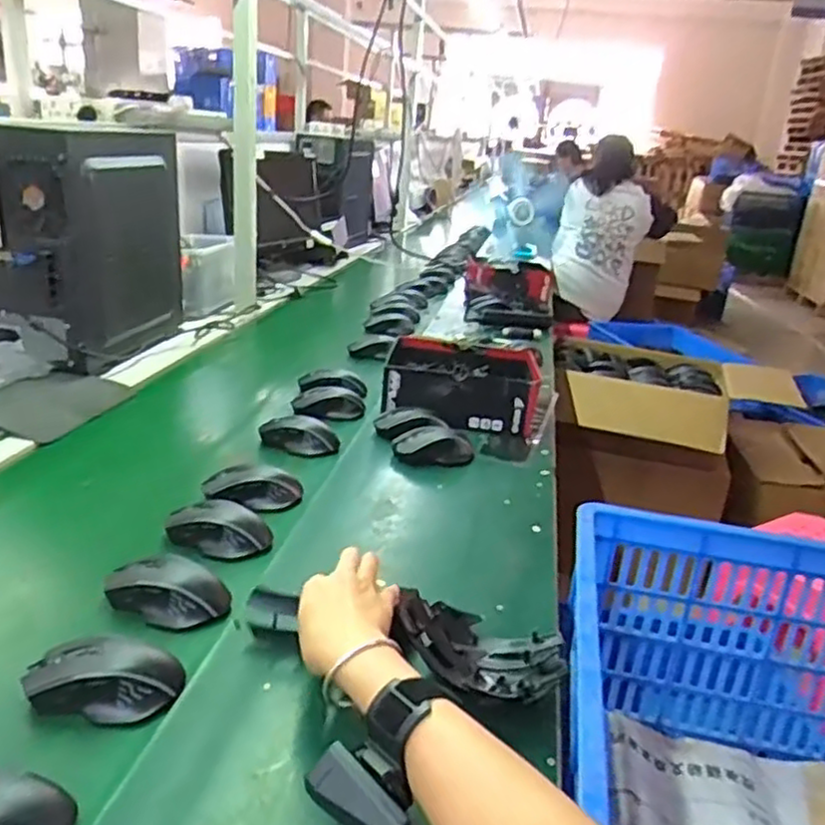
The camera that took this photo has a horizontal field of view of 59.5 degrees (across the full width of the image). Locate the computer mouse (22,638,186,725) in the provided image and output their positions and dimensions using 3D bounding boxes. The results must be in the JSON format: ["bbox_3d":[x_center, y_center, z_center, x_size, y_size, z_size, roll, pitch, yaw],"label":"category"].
[{"bbox_3d":[-0.246,0.210,0.575,0.118,0.039,0.060,7,21,1],"label":"computer mouse"}]

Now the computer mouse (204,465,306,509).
[{"bbox_3d":[-0.196,0.091,0.892,0.116,0.037,0.065,-3,23,-23],"label":"computer mouse"}]

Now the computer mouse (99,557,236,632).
[{"bbox_3d":[-0.233,0.169,0.682,0.114,0.037,0.063,9,22,7],"label":"computer mouse"}]

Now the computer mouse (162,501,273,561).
[{"bbox_3d":[-0.213,0.126,0.799,0.114,0.038,0.068,7,21,2],"label":"computer mouse"}]

